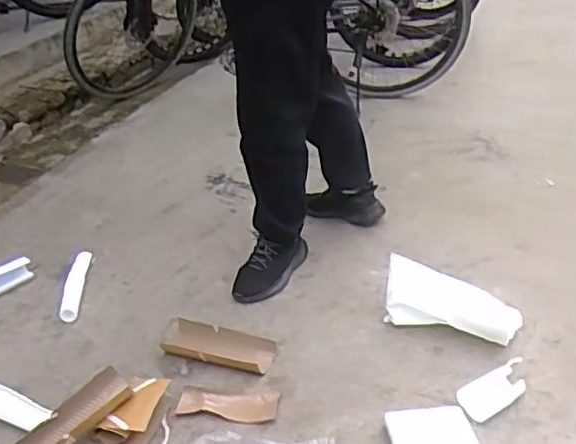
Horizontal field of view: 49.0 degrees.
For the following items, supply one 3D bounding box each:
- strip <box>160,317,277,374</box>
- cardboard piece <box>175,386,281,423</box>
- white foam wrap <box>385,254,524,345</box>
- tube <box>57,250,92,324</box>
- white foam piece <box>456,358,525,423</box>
[{"bbox_3d":[-0.165,0.277,1.444,0.282,0.021,0.103,9,35,22],"label":"strip"},{"bbox_3d":[-0.125,0.381,1.317,0.209,0.014,0.094,-2,33,6],"label":"cardboard piece"},{"bbox_3d":[0.369,0.188,1.436,0.304,0.135,0.109,15,38,29],"label":"white foam wrap"},{"bbox_3d":[-0.578,0.170,1.714,0.051,0.035,0.276,-8,33,-2],"label":"tube"},{"bbox_3d":[0.417,0.336,1.258,0.182,0.033,0.076,-22,36,-23],"label":"white foam piece"}]

